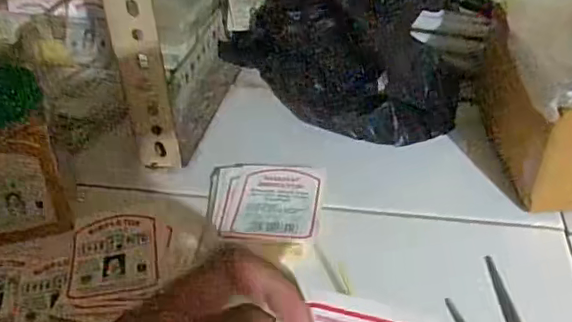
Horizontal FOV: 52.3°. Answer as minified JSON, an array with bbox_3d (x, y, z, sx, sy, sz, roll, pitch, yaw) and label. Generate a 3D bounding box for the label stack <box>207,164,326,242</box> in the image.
[{"bbox_3d":[-0.017,0.028,0.409,0.083,0.008,0.077,2,35,7],"label":"label stack"}]

